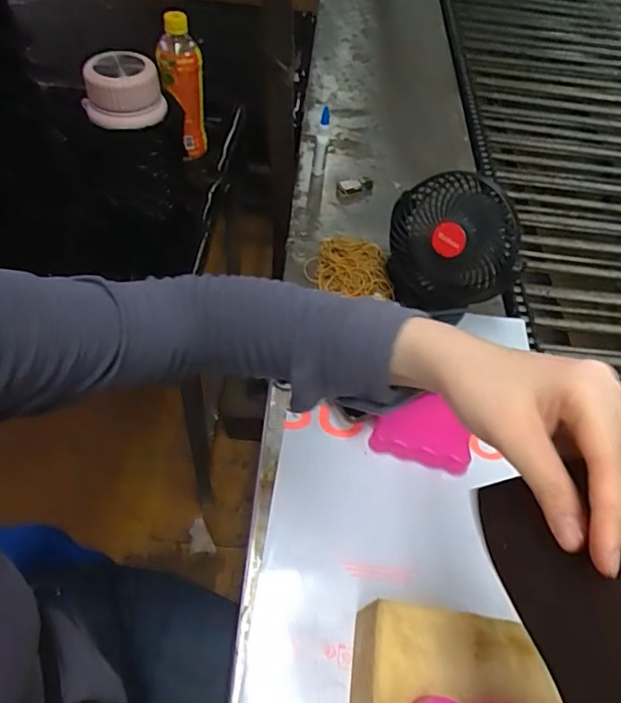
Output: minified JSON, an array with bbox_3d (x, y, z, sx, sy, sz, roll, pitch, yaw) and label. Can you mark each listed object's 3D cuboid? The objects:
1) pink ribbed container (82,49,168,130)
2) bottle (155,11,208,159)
[{"bbox_3d":[-0.231,-0.320,0.659,0.095,0.064,0.095,-12,56,-16],"label":"pink ribbed container"},{"bbox_3d":[-0.194,-0.396,0.813,0.063,0.193,0.052,-11,56,-13],"label":"bottle"}]

